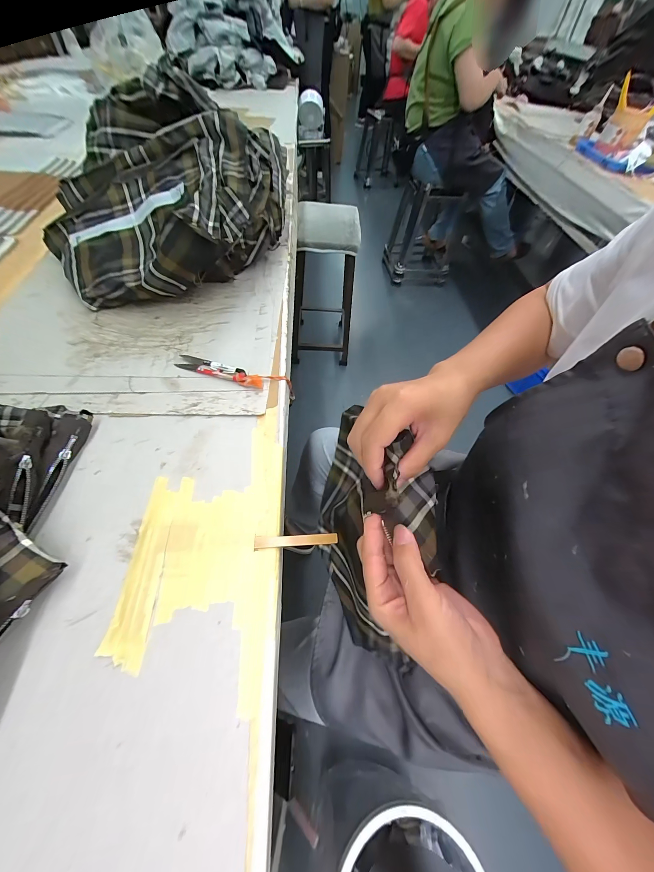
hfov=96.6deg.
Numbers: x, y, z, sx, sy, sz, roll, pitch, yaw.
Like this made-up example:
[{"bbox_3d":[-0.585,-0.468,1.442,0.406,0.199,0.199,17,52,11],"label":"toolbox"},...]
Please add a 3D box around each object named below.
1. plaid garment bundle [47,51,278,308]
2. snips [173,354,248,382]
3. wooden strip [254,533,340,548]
[{"bbox_3d":[-0.271,-0.396,0.483,0.416,0.193,0.329,-6,58,-6],"label":"plaid garment bundle"},{"bbox_3d":[-0.159,-0.093,0.400,0.104,0.009,0.023,17,59,9],"label":"snips"},{"bbox_3d":[-0.030,0.101,0.283,0.080,0.005,0.011,-1,58,-2],"label":"wooden strip"}]

